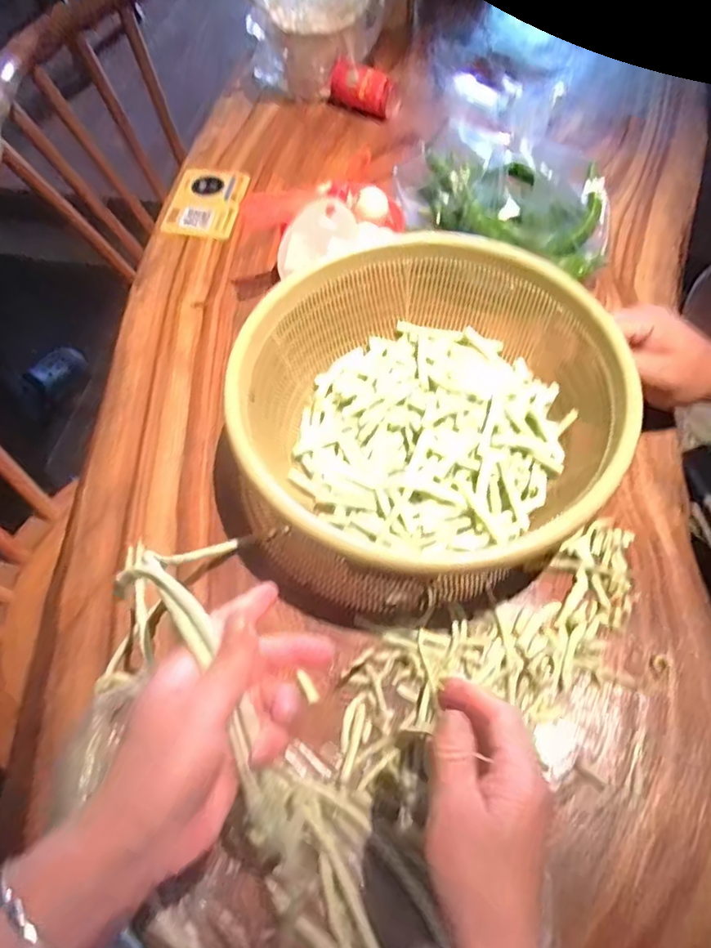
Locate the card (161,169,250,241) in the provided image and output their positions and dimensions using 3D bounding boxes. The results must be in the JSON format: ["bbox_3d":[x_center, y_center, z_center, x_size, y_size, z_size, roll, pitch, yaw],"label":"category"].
[{"bbox_3d":[-0.190,-0.344,0.759,0.087,0.006,0.111,10,67,2],"label":"card"}]

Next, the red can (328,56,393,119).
[{"bbox_3d":[0.010,-0.541,0.841,0.099,0.051,0.053,28,66,16],"label":"red can"}]

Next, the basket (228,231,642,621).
[{"bbox_3d":[0.056,-0.049,0.521,0.305,0.117,0.300,-1,62,2],"label":"basket"}]

